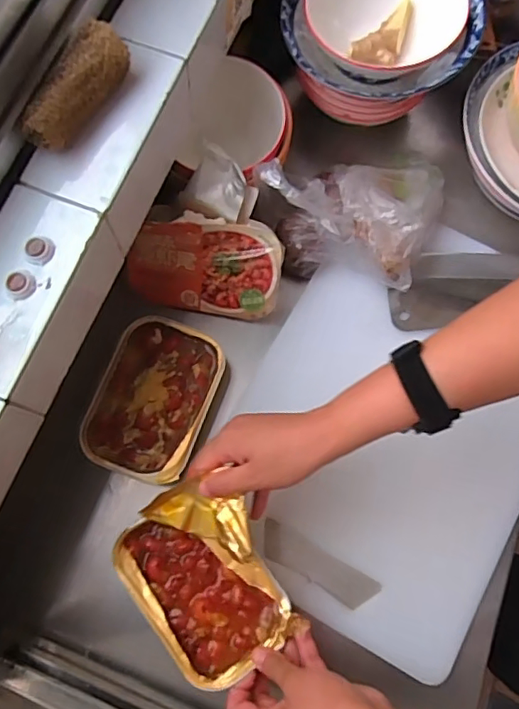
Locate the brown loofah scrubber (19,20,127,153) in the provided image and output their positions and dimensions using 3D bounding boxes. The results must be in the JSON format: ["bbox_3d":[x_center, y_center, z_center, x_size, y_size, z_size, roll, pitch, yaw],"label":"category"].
[{"bbox_3d":[-0.137,-0.196,0.402,0.035,0.038,0.098,28,77,6],"label":"brown loofah scrubber"}]

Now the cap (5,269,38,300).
[{"bbox_3d":[-0.166,-0.050,0.376,0.020,0.005,0.020,0,76,-1],"label":"cap"}]

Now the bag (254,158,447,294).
[{"bbox_3d":[0.106,-0.130,0.530,0.192,0.137,0.112,-11,76,-4],"label":"bag"}]

